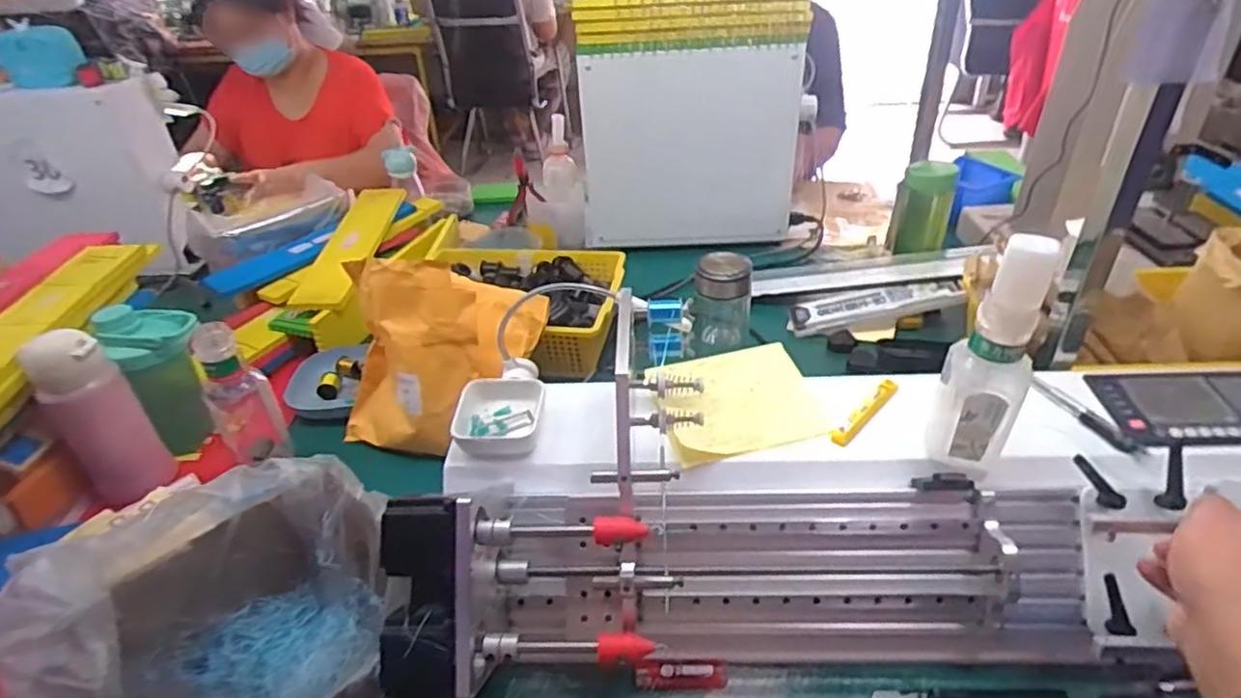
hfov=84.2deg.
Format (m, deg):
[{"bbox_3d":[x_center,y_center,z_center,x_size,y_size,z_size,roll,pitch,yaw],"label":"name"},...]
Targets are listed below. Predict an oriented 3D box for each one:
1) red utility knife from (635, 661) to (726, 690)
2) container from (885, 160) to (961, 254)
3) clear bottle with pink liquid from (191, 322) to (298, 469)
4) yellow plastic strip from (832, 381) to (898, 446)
[{"bbox_3d":[0.053,0.284,0.598,0.078,0.019,0.016,-3,35,2],"label":"red utility knife"},{"bbox_3d":[0.466,-0.219,1.063,0.085,0.136,0.090,13,39,22],"label":"container"},{"bbox_3d":[-0.459,0.057,0.824,0.066,0.196,0.068,-32,44,-33],"label":"clear bottle with pink liquid"},{"bbox_3d":[0.234,0.059,0.658,0.102,0.010,0.017,-31,43,-33],"label":"yellow plastic strip"}]

